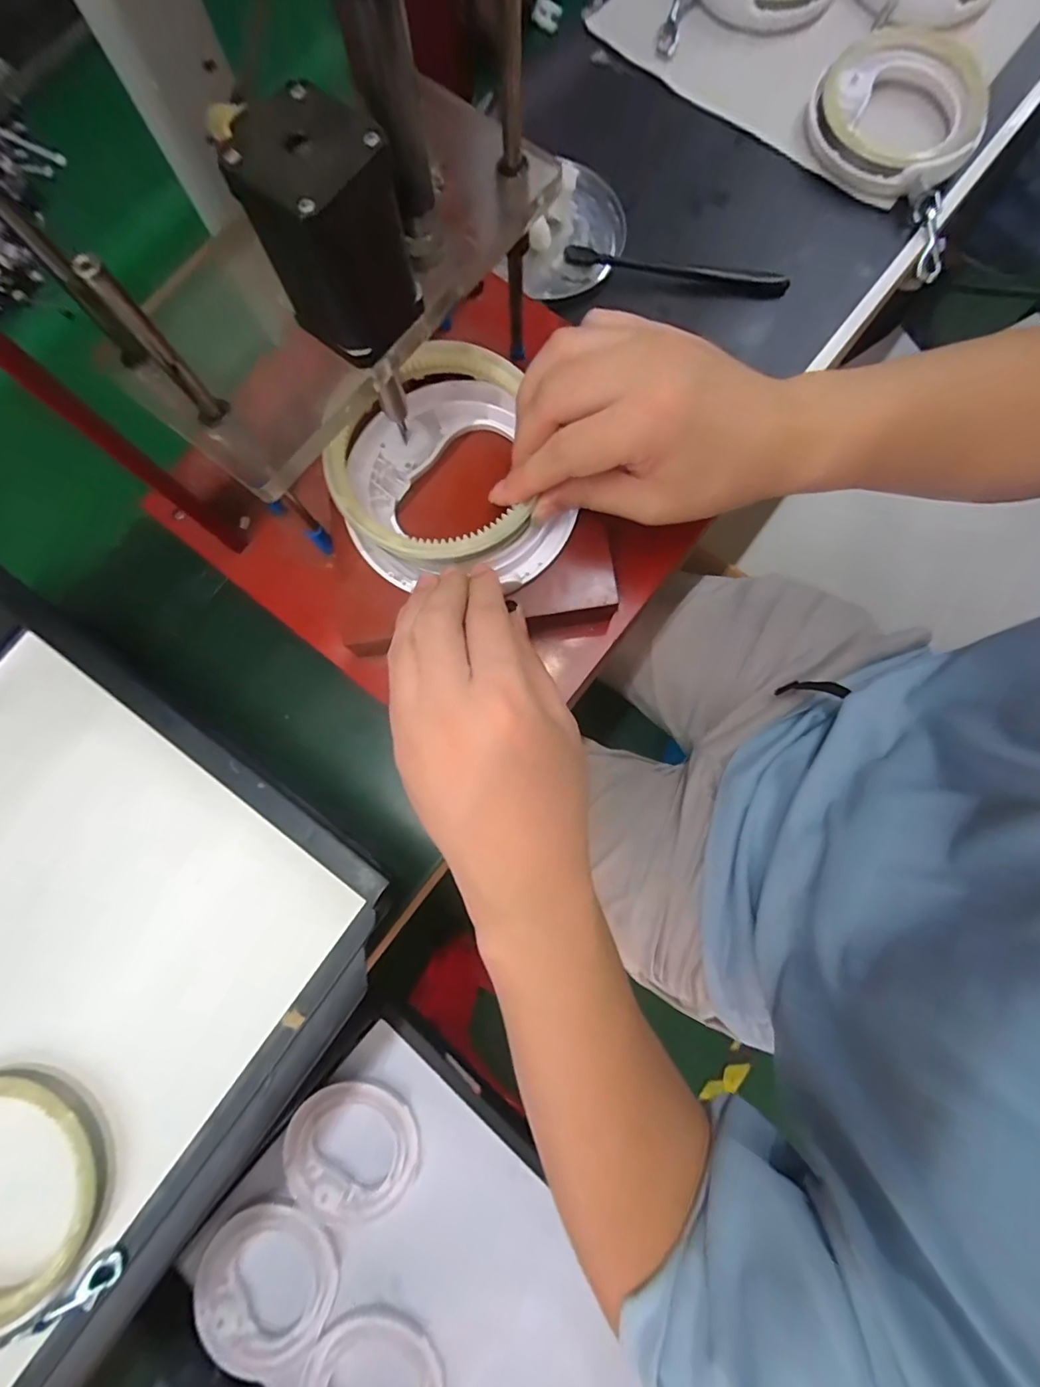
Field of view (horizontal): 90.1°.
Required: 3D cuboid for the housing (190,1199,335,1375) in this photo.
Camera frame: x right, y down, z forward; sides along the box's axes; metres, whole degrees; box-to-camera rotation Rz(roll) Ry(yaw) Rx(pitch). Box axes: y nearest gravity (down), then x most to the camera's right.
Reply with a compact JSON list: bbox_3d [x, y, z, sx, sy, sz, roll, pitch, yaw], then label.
[{"bbox_3d":[-0.246,0.573,0.502,0.127,0.014,0.135,0,80,1],"label":"housing"}]

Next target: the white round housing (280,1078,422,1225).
[{"bbox_3d":[-0.168,0.455,0.516,0.131,0.011,0.125,0,80,1],"label":"white round housing"}]

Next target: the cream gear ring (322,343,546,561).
[{"bbox_3d":[-0.051,-0.132,0.284,0.107,0.015,0.121,-5,80,0],"label":"cream gear ring"}]

